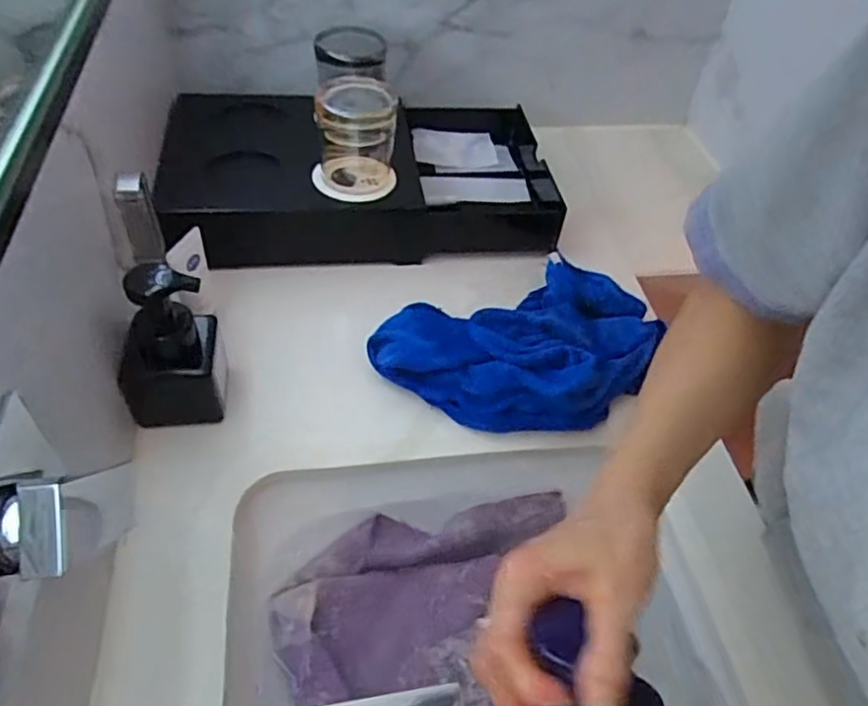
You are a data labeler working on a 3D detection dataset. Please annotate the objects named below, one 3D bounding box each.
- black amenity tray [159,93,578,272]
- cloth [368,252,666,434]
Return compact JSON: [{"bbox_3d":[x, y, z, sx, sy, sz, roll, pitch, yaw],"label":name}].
[{"bbox_3d":[-0.071,-0.212,0.724,0.409,0.097,0.238,-6,50,-9],"label":"black amenity tray"},{"bbox_3d":[0.092,-0.007,0.590,0.281,0.051,0.170,-19,54,-21],"label":"cloth"}]

